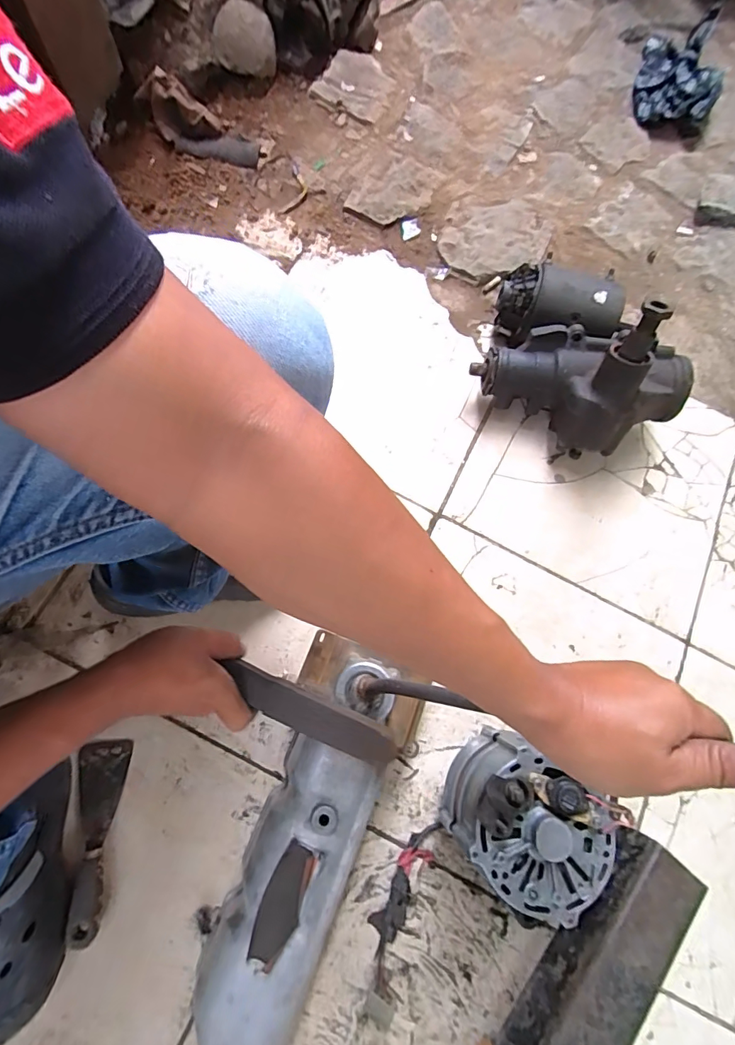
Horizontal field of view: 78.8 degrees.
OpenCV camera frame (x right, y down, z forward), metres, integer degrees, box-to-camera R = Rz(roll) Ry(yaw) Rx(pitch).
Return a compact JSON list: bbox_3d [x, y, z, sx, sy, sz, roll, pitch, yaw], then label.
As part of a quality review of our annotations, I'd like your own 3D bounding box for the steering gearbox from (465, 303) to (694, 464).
[{"bbox_3d":[0.300,-0.194,0.628,0.281,0.206,0.145,15,73,-1],"label":"steering gearbox"}]

